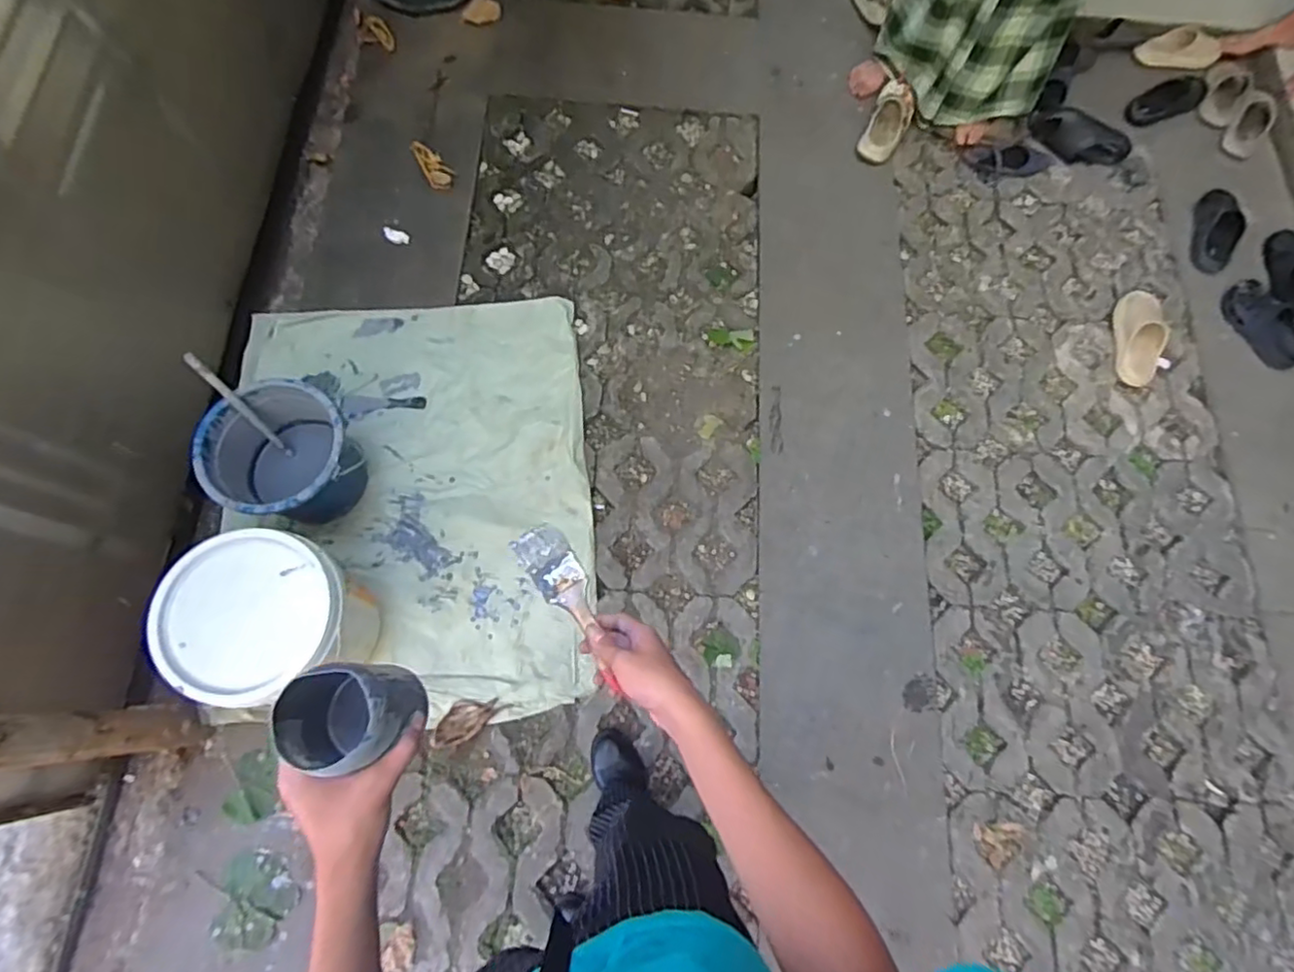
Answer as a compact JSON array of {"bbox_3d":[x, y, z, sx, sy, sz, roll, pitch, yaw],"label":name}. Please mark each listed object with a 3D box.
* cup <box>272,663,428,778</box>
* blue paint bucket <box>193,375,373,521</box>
[{"bbox_3d":[-0.230,0.177,0.490,0.084,0.100,0.073,8,72,1],"label":"cup"},{"bbox_3d":[-0.781,-0.050,1.395,0.277,0.251,0.280,1,72,-2],"label":"blue paint bucket"}]

